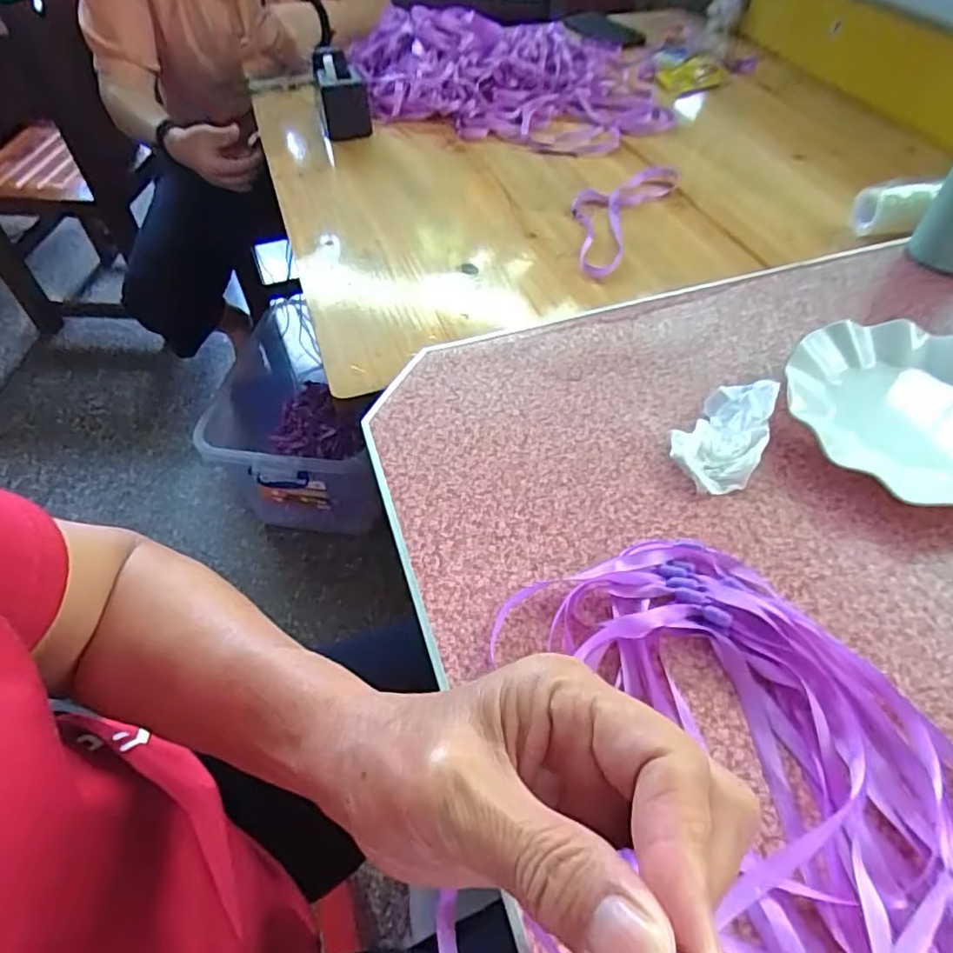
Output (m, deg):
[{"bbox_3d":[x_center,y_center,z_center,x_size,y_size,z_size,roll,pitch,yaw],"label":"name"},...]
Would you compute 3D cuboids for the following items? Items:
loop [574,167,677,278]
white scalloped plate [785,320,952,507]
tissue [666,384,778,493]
[{"bbox_3d":[0.158,-0.309,0.697,0.090,0.030,0.232,26,57,20],"label":"loop"},{"bbox_3d":[0.330,-0.048,0.448,0.182,0.028,0.182,-1,52,1],"label":"white scalloped plate"},{"bbox_3d":[0.179,-0.033,0.433,0.058,0.029,0.093,25,57,20],"label":"tissue"}]

